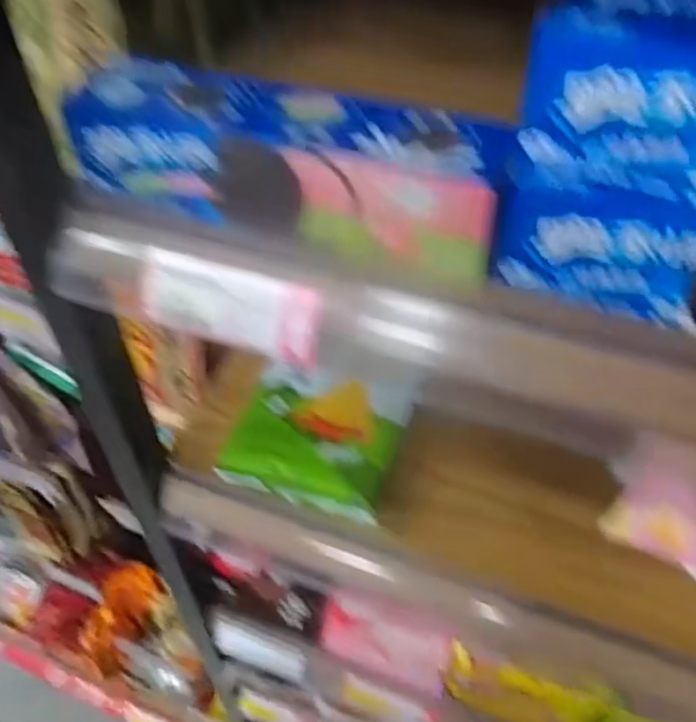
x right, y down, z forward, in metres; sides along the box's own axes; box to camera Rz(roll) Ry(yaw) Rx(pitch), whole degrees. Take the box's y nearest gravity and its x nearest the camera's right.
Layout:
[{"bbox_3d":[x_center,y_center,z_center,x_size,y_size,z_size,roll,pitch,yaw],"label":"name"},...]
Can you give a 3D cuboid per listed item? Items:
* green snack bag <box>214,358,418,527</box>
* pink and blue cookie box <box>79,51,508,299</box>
[{"bbox_3d":[-0.022,0.053,0.507,0.117,0.036,0.104,13,48,12],"label":"green snack bag"},{"bbox_3d":[-0.028,-0.093,0.319,0.199,0.063,0.049,18,50,17],"label":"pink and blue cookie box"}]

